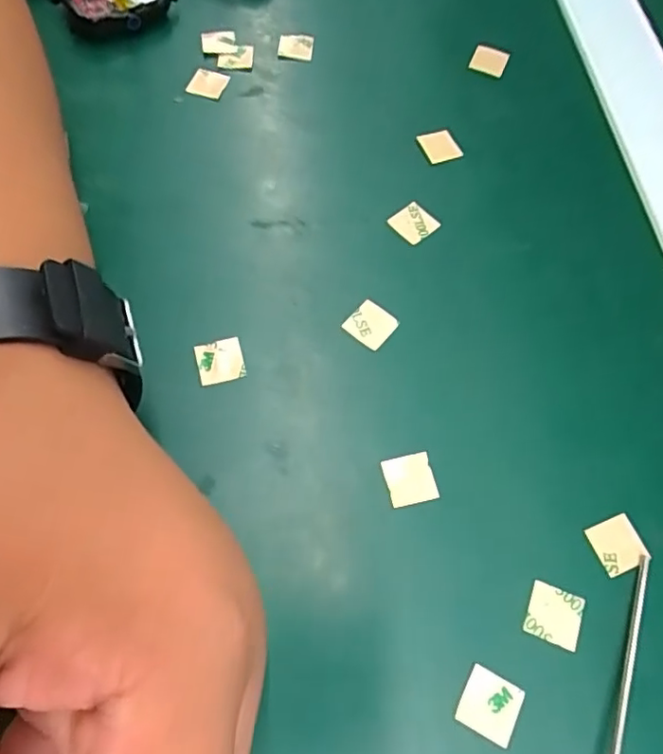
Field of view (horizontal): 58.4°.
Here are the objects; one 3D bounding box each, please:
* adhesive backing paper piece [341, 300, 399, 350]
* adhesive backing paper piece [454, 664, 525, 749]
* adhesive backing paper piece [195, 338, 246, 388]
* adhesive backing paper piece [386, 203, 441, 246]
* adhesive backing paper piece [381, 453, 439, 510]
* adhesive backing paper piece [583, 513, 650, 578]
[{"bbox_3d":[0.014,-0.018,0.212,0.015,0.004,0.015,38,71,10],"label":"adhesive backing paper piece"},{"bbox_3d":[0.043,0.090,0.163,0.016,0.004,0.016,28,69,5],"label":"adhesive backing paper piece"},{"bbox_3d":[-0.038,-0.005,0.201,0.015,0.004,0.015,-13,69,-5],"label":"adhesive backing paper piece"},{"bbox_3d":[0.032,-0.059,0.232,0.016,0.004,0.016,-36,76,-20],"label":"adhesive backing paper piece"},{"bbox_3d":[0.025,0.032,0.187,0.015,0.004,0.015,-12,66,-8],"label":"adhesive backing paper piece"},{"bbox_3d":[0.088,0.052,0.183,0.015,0.004,0.015,-19,71,-11],"label":"adhesive backing paper piece"}]

